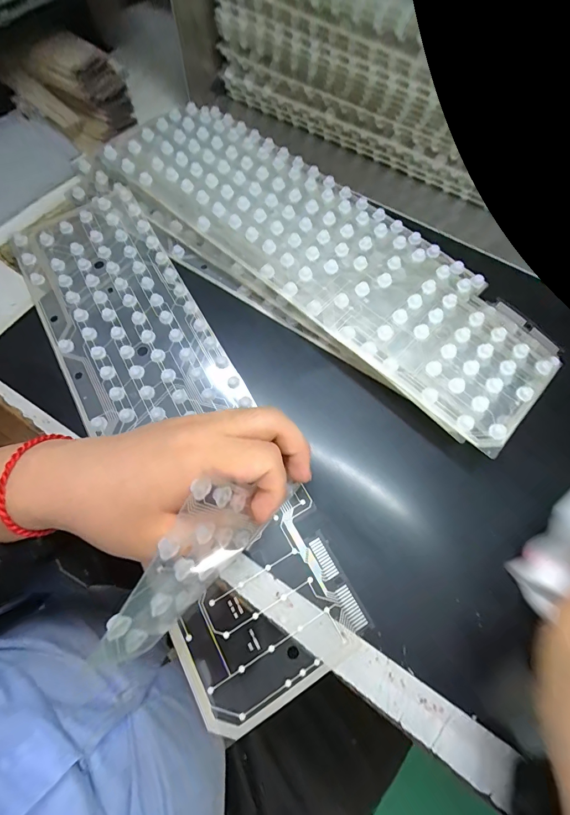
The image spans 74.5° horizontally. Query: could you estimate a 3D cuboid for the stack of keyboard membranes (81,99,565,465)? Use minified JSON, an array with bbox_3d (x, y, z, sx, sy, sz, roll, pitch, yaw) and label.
[{"bbox_3d":[0.020,-0.135,0.318,0.408,0.032,0.141,42,71,14],"label":"stack of keyboard membranes"}]

